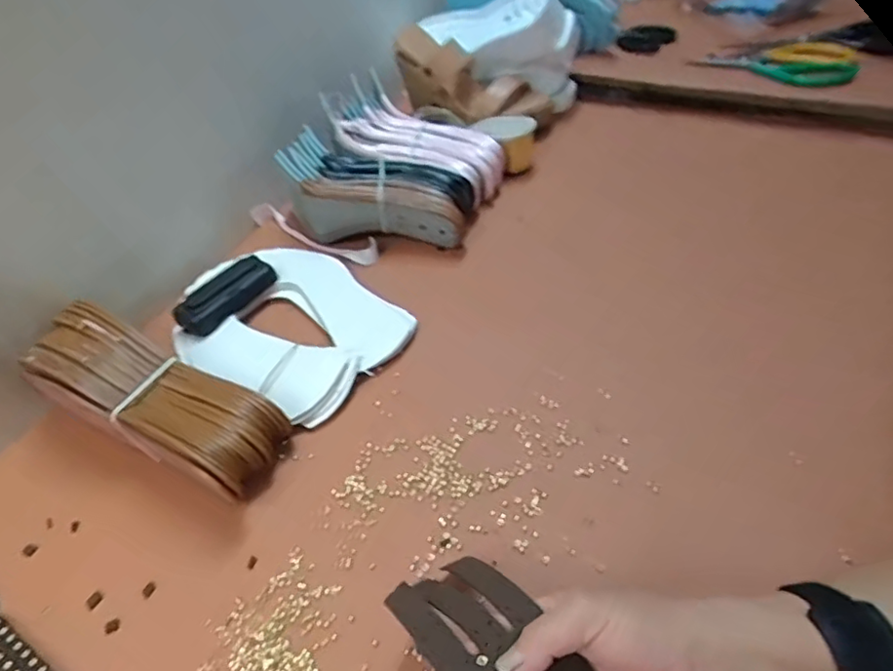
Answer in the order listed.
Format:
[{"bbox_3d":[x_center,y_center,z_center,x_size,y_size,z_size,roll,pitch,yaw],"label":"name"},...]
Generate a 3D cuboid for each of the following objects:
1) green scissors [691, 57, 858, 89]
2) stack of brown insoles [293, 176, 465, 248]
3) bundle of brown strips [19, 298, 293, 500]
[{"bbox_3d":[0.417,-0.343,0.785,0.194,0.020,0.055,21,52,25],"label":"green scissors"},{"bbox_3d":[-0.076,-0.140,0.669,0.196,0.060,0.051,7,48,18],"label":"stack of brown insoles"},{"bbox_3d":[-0.247,0.058,0.514,0.229,0.082,0.084,17,52,26],"label":"bundle of brown strips"}]

